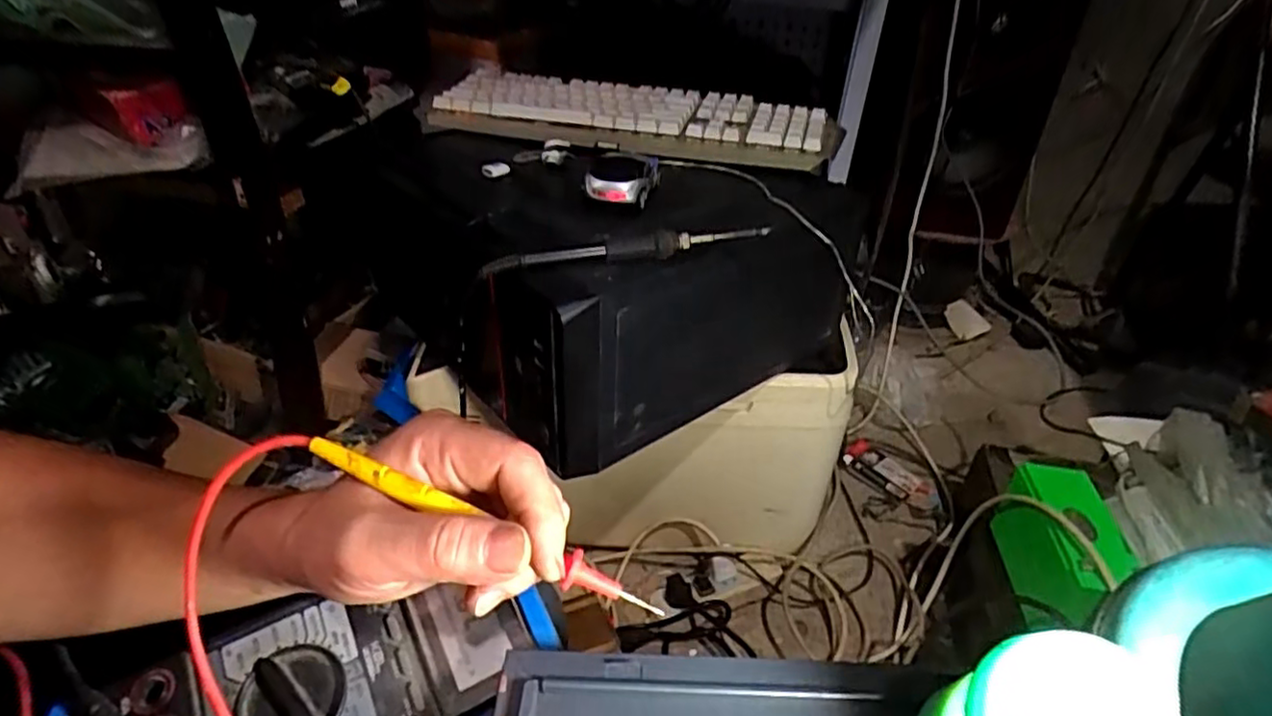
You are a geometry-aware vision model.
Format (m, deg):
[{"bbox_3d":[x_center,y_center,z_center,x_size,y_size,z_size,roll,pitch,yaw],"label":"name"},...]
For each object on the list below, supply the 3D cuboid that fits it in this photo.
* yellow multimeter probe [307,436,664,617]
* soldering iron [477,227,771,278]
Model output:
[{"bbox_3d":[-0.054,0.062,0.236,0.138,0.009,0.011,27,36,-2],"label":"yellow multimeter probe"},{"bbox_3d":[-0.003,-0.085,0.510,0.226,0.023,0.017,-6,35,-12],"label":"soldering iron"}]

